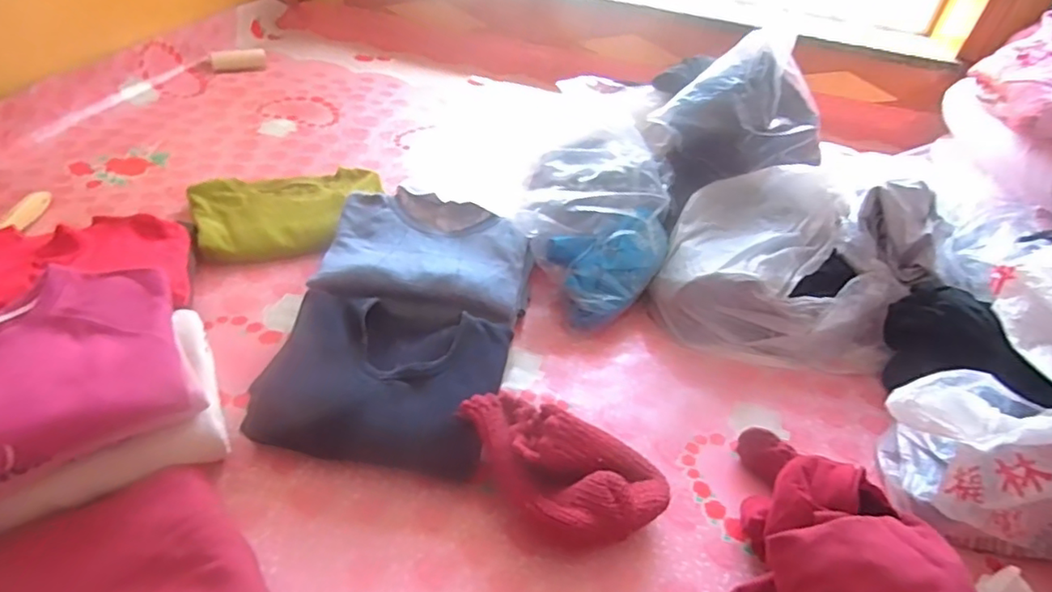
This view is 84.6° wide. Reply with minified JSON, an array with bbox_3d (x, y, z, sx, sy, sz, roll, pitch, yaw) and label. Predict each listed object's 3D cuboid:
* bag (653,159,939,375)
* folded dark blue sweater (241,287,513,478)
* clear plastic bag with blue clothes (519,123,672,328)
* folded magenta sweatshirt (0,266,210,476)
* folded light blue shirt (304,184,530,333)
[{"bbox_3d":[0.419,-0.045,0.912,0.374,0.207,0.267,20,41,14],"label":"bag"},{"bbox_3d":[-0.176,0.105,0.728,0.289,0.081,0.198,9,40,1],"label":"folded dark blue sweater"},{"bbox_3d":[0.114,-0.122,0.954,0.241,0.188,0.321,13,40,5],"label":"clear plastic bag with blue clothes"},{"bbox_3d":[-0.516,0.088,0.550,0.340,0.073,0.193,-23,50,-32],"label":"folded magenta sweatshirt"},{"bbox_3d":[-0.146,-0.064,0.866,0.306,0.035,0.243,9,40,2],"label":"folded light blue shirt"}]

